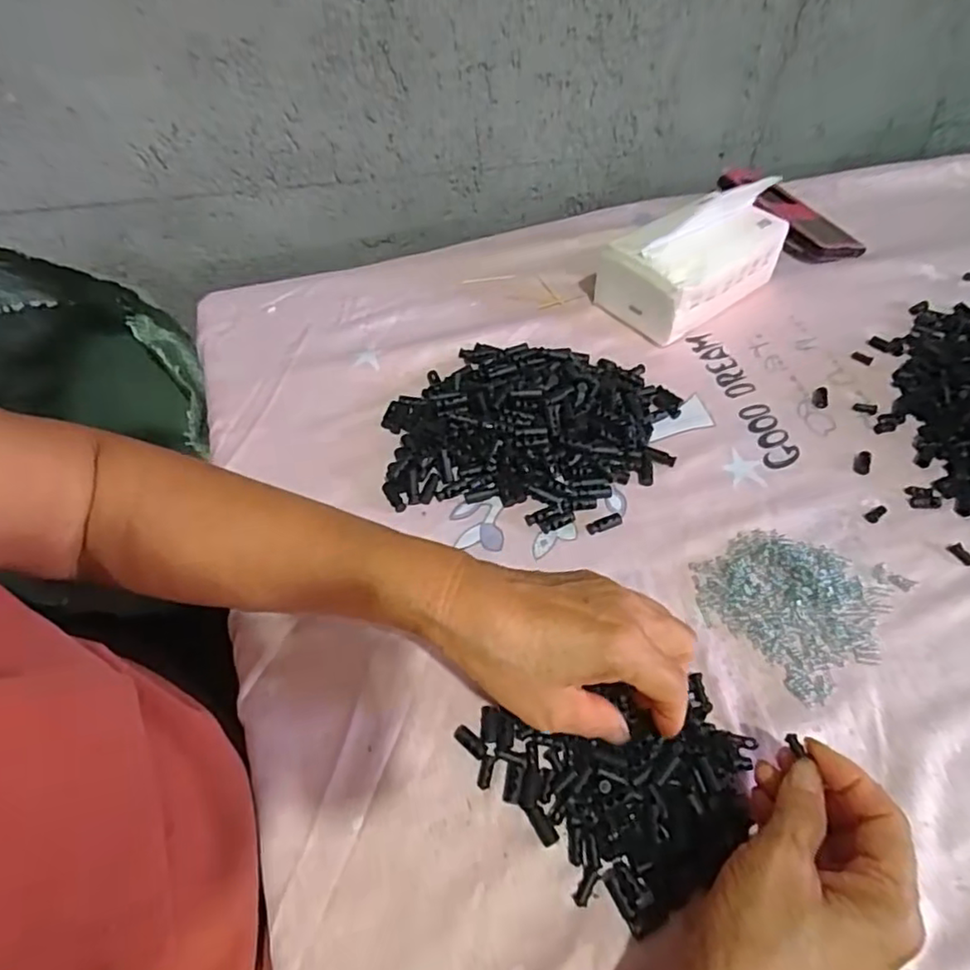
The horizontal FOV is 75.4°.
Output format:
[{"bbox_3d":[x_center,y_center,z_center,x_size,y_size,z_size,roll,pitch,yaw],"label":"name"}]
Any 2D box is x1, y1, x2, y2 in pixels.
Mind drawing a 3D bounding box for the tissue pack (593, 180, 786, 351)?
[{"bbox_3d":[0.192,-0.211,0.574,0.165,0.095,0.095,-31,59,-23],"label":"tissue pack"}]

